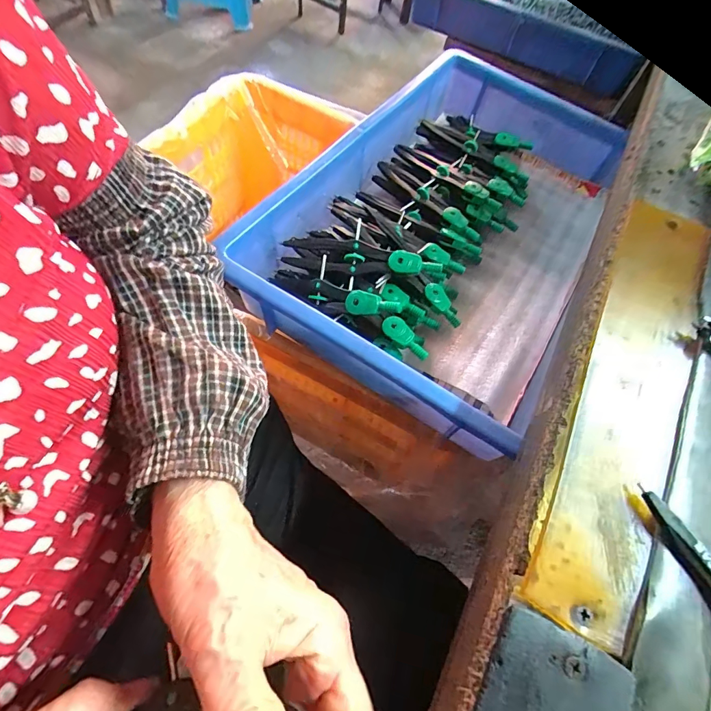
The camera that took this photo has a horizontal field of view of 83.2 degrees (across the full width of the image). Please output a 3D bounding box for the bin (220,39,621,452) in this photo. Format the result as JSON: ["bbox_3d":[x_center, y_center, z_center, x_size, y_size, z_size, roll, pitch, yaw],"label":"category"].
[{"bbox_3d":[0.113,-0.141,0.405,0.262,0.089,0.439,33,62,9],"label":"bin"}]

